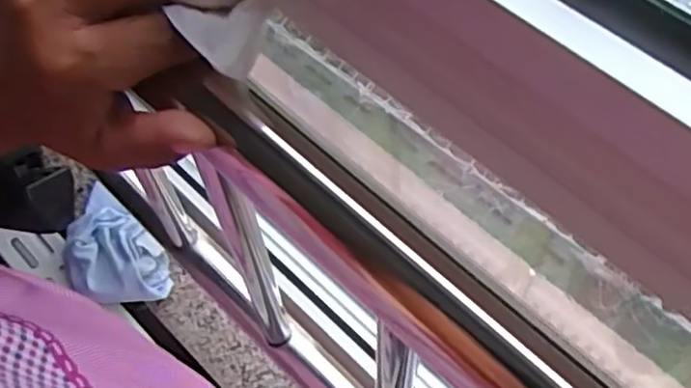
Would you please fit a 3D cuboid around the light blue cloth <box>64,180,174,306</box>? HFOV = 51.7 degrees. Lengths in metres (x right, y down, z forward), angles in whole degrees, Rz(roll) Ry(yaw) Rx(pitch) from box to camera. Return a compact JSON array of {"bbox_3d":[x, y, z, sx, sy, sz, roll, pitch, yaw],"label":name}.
[{"bbox_3d":[-0.237,0.056,0.734,0.092,0.054,0.127,-30,64,-13],"label":"light blue cloth"}]

